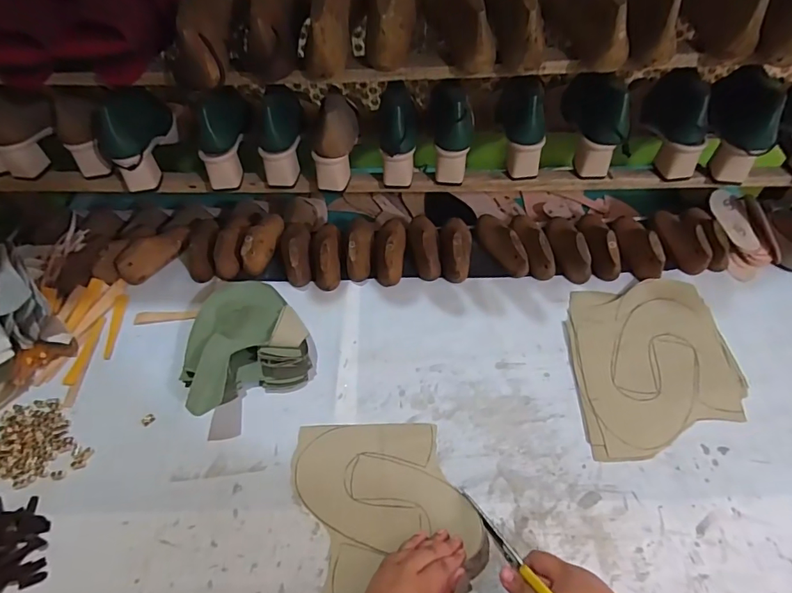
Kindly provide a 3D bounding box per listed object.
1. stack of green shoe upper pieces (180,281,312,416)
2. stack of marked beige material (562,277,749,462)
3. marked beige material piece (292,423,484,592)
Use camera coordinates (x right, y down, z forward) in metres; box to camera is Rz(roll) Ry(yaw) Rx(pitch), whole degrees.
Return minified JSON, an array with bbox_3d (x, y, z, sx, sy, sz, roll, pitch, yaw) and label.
[{"bbox_3d":[-0.227,0.063,0.675,0.176,0.062,0.196,-25,57,-14],"label":"stack of green shoe upper pieces"},{"bbox_3d":[0.358,0.090,0.643,0.216,0.013,0.260,-1,54,3],"label":"stack of marked beige material"},{"bbox_3d":[-0.018,0.244,0.569,0.207,0.009,0.194,-11,54,-4],"label":"marked beige material piece"}]

